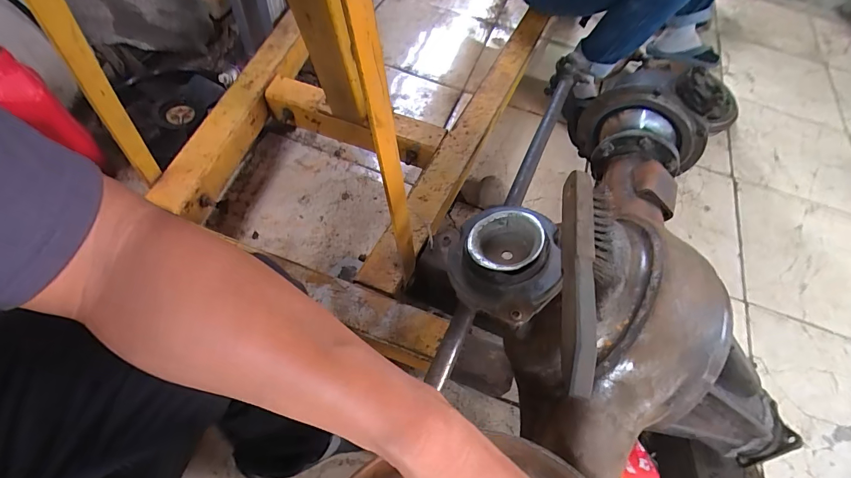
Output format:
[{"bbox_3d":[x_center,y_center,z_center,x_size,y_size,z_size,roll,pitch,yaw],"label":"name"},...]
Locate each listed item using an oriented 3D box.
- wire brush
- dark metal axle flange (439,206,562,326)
[{"bbox_3d":[0.154,0.030,0.353,0.051,0.032,0.219,13,59,2],"label":"wire brush"},{"bbox_3d":[0.085,0.023,0.409,0.120,0.059,0.130,-1,59,-7],"label":"dark metal axle flange"}]

